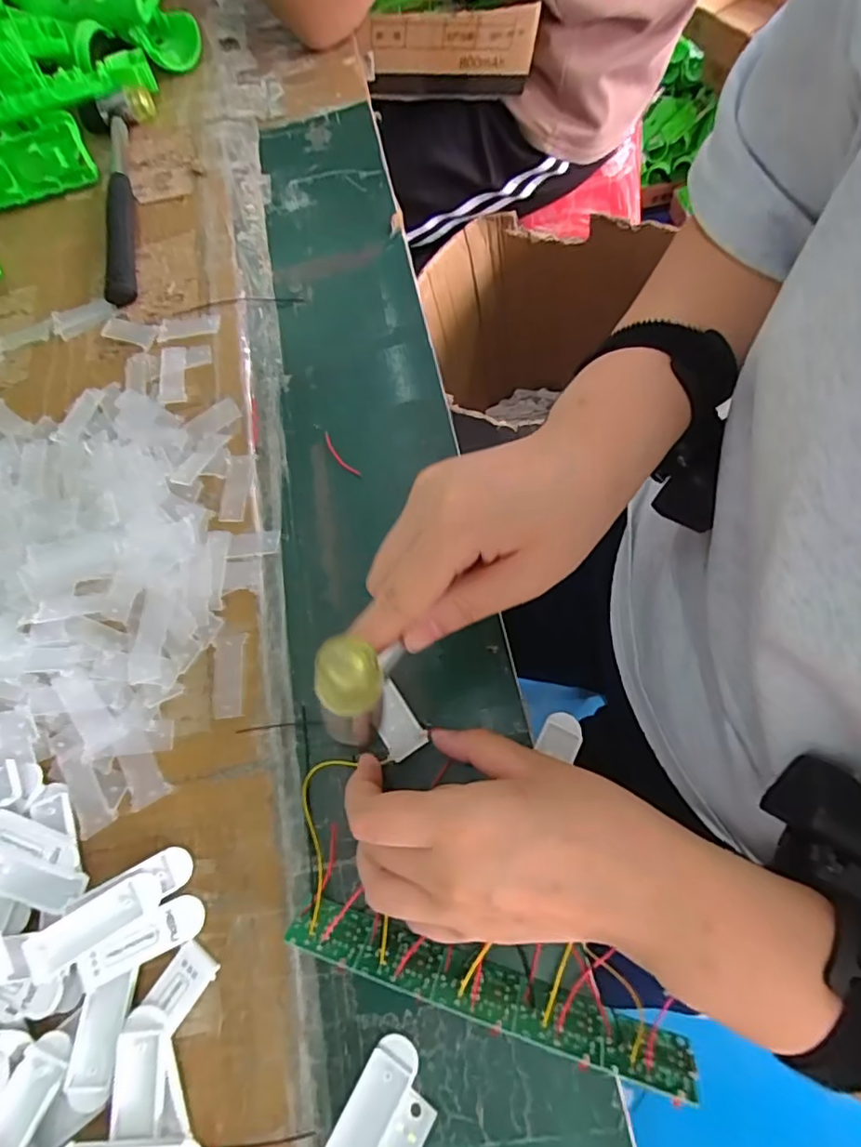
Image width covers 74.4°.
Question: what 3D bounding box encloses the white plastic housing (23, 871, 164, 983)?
[{"bbox_3d":[-0.159,0.166,0.269,0.058,0.011,0.021,-30,69,-10],"label":"white plastic housing"}]

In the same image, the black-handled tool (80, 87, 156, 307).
[{"bbox_3d":[-0.264,-0.310,0.476,0.026,0.019,0.209,-17,67,3],"label":"black-handled tool"}]

